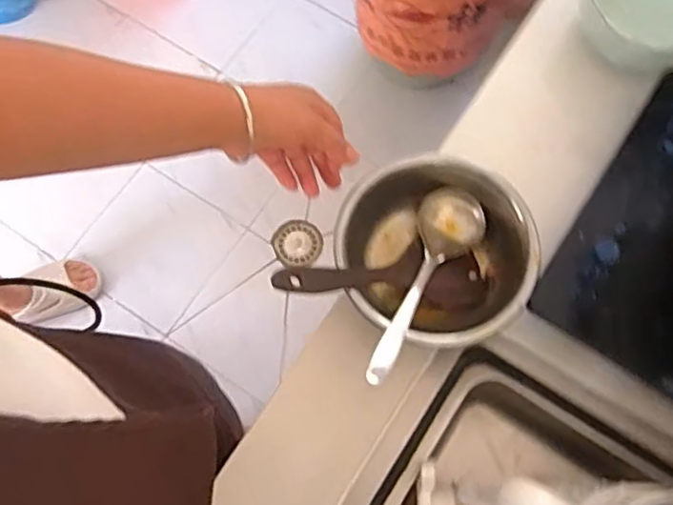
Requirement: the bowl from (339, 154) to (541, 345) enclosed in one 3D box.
[{"bbox_3d":[0.084,0.006,0.567,0.161,0.084,0.149,0,71,1],"label":"bowl"}]

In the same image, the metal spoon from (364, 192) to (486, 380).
[{"bbox_3d":[0.076,0.021,0.557,0.059,0.041,0.177,26,58,9],"label":"metal spoon"}]

